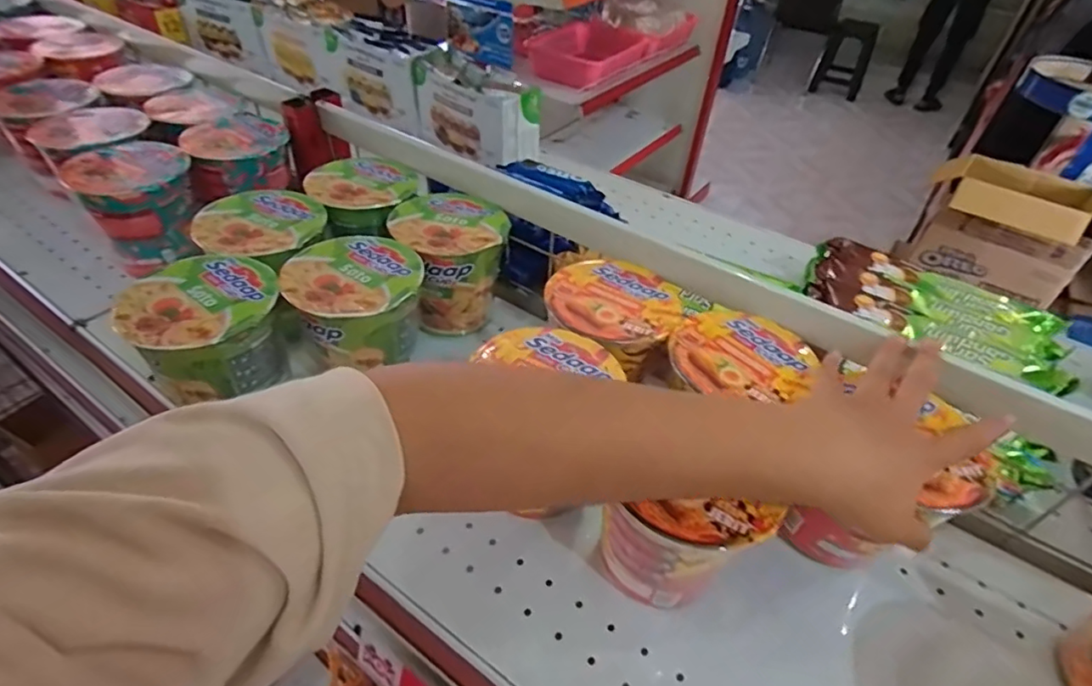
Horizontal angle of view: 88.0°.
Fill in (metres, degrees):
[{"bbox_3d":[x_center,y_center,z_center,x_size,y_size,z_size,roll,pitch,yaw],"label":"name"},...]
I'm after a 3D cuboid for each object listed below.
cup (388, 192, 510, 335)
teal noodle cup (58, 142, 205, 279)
[{"bbox_3d":[-0.093,-0.080,0.553,0.102,0.097,0.102,2,44,-2],"label":"cup"},{"bbox_3d":[-0.400,-0.141,0.567,0.098,0.084,0.100,-32,55,-32],"label":"teal noodle cup"}]

